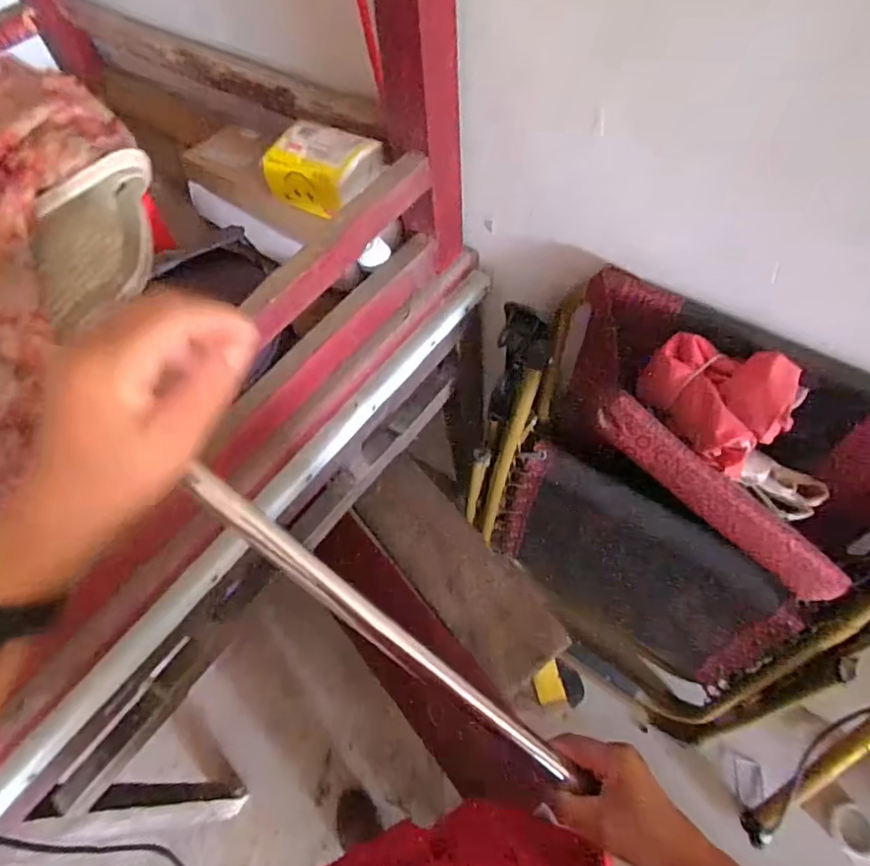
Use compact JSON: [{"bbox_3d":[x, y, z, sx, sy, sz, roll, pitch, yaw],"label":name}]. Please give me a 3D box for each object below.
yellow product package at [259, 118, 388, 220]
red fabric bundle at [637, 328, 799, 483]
[{"bbox_3d":[-0.139,-0.328,0.700,0.126,0.060,0.100,30,65,20],"label":"yellow product package"},{"bbox_3d":[0.310,-0.035,0.629,0.161,0.097,0.097,28,64,19],"label":"red fabric bundle"}]

